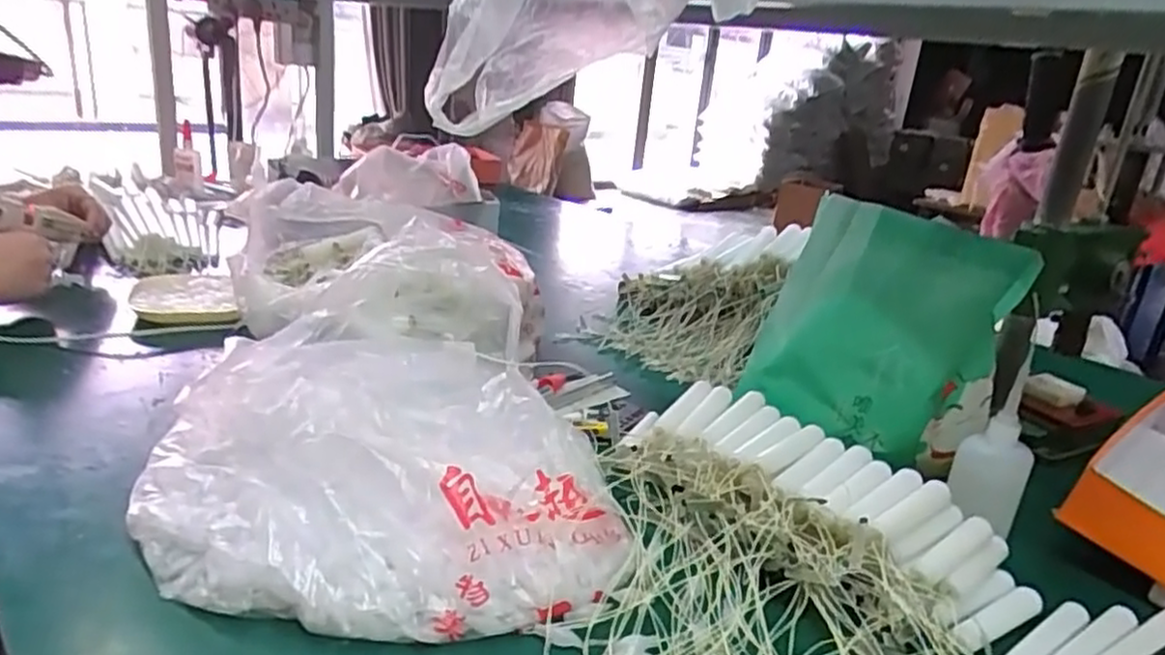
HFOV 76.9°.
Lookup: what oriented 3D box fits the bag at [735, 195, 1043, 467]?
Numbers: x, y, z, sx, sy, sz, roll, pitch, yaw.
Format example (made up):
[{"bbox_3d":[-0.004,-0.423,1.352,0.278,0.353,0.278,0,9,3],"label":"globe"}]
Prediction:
[{"bbox_3d":[0.253,-0.004,0.646,0.191,0.202,0.088,27,23,29],"label":"bag"}]

